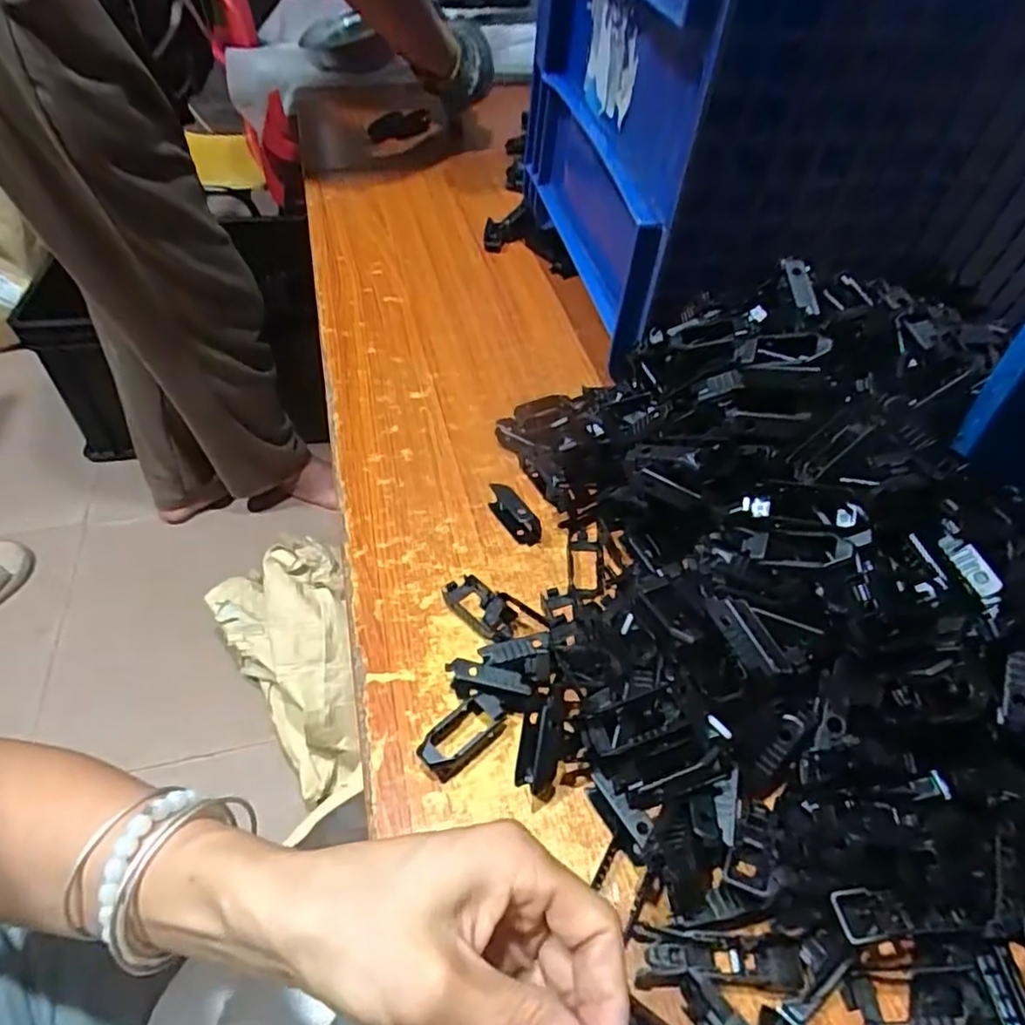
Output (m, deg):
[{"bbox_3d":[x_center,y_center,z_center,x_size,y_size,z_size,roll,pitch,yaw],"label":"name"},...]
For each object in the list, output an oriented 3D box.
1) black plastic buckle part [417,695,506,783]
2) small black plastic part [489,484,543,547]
[{"bbox_3d":[-0.025,0.114,0.335,0.024,0.009,0.048,36,55,27],"label":"black plastic buckle part"},{"bbox_3d":[0.001,-0.001,0.444,0.015,0.024,0.044,-27,54,-25],"label":"small black plastic part"}]

